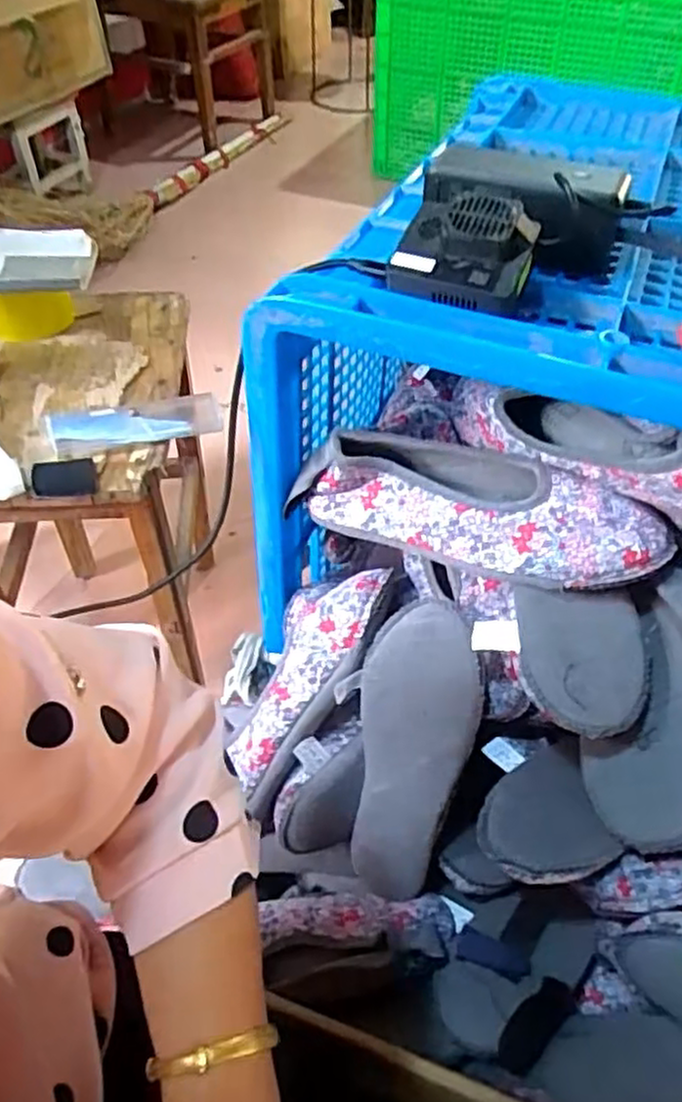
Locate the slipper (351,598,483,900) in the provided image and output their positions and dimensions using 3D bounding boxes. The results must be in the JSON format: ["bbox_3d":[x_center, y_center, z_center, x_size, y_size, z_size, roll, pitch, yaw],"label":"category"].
[{"bbox_3d":[0.051,0.168,0.576,0.085,0.261,0.041,11,19,10],"label":"slipper"}]

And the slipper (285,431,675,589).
[{"bbox_3d":[0.094,-0.032,0.521,0.254,0.061,0.089,19,51,16],"label":"slipper"}]

